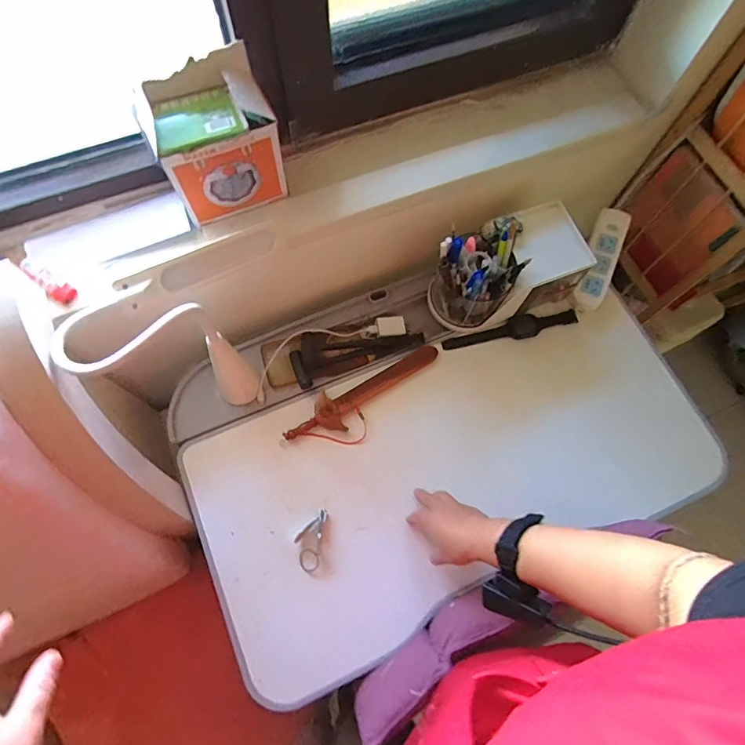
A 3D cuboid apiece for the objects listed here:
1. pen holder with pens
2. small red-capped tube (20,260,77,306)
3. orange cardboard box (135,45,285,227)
[{"bbox_3d":[0.175,-0.157,0.737,0.147,0.144,0.111,-39,75,-15],"label":"pen holder with pens"},{"bbox_3d":[-0.416,-0.117,0.581,0.082,0.018,0.027,34,72,10],"label":"small red-capped tube"},{"bbox_3d":[-0.194,-0.280,0.568,0.141,0.149,0.088,-26,73,-11],"label":"orange cardboard box"}]

